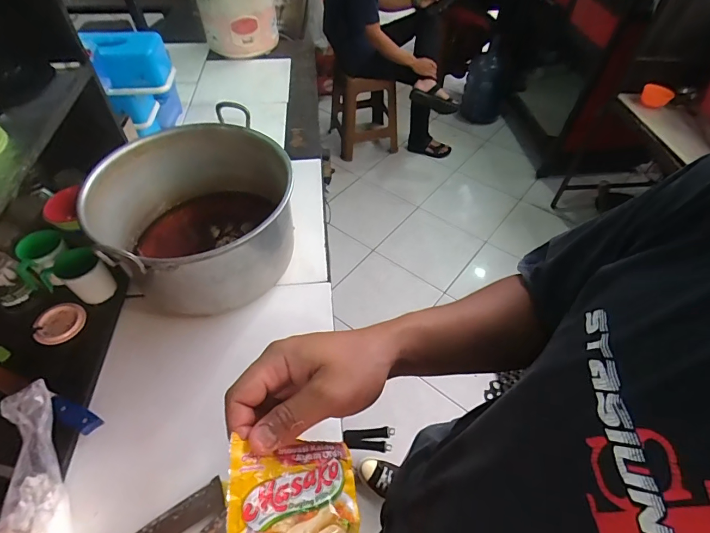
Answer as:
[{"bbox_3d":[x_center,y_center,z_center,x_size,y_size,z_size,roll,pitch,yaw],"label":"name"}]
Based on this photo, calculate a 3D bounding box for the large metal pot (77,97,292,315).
[{"bbox_3d":[-0.269,-0.087,0.731,0.344,0.201,0.317,0,51,0],"label":"large metal pot"}]

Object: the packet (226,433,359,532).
[{"bbox_3d":[-0.039,0.152,0.252,0.085,0.007,0.072,10,56,-26],"label":"packet"}]

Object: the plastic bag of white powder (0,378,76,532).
[{"bbox_3d":[-0.409,0.299,0.490,0.087,0.081,0.278,-13,70,-10],"label":"plastic bag of white powder"}]

